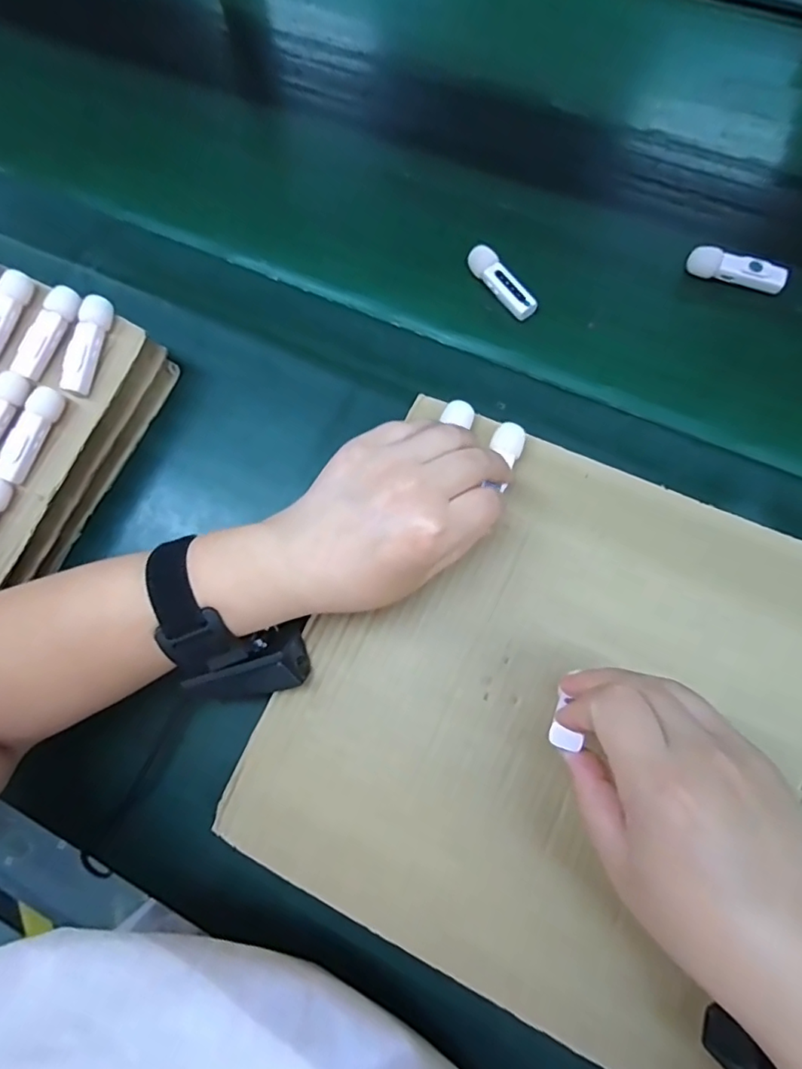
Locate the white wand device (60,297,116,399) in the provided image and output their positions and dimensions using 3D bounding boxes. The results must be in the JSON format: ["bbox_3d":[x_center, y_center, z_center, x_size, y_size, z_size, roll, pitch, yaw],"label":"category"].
[{"bbox_3d":[-0.209,-0.125,0.372,0.018,0.018,0.064,10,75,7],"label":"white wand device"}]

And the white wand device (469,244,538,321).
[{"bbox_3d":[0.075,-0.185,0.416,0.019,0.017,0.064,-35,75,-9],"label":"white wand device"}]

